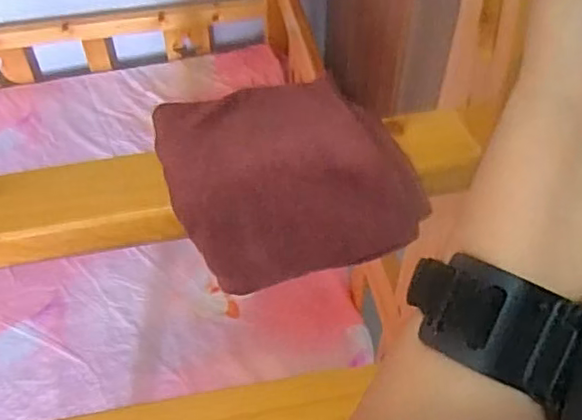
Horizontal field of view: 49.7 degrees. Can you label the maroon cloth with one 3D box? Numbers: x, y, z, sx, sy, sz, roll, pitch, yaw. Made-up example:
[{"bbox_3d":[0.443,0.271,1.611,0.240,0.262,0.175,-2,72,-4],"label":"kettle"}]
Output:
[{"bbox_3d":[-0.005,-0.023,0.422,0.144,0.062,0.140,-16,52,-12],"label":"maroon cloth"}]

